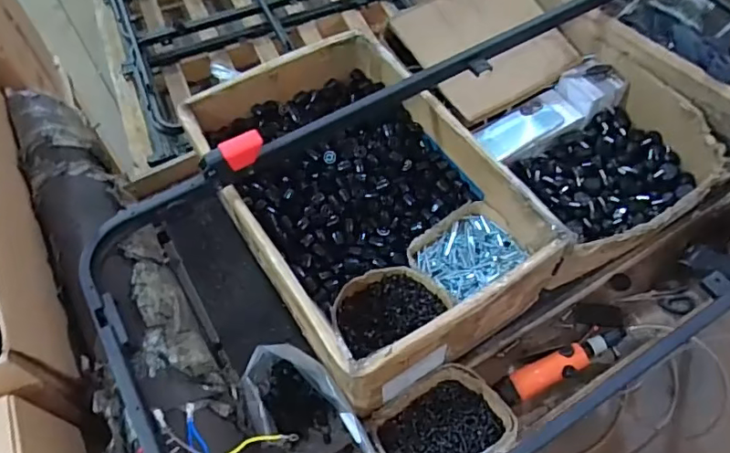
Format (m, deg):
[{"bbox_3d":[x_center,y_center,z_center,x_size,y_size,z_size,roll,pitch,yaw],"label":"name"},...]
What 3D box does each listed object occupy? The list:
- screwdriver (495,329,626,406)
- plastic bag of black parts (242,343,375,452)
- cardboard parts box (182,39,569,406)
[{"bbox_3d":[0.287,0.210,0.809,0.226,0.050,0.048,-21,59,-11],"label":"screwdriver"},{"bbox_3d":[-0.080,0.249,0.718,0.111,0.125,0.218,-31,62,-17],"label":"plastic bag of black parts"},{"bbox_3d":[-0.004,-0.052,0.842,0.374,0.144,0.536,-30,61,-16],"label":"cardboard parts box"}]

